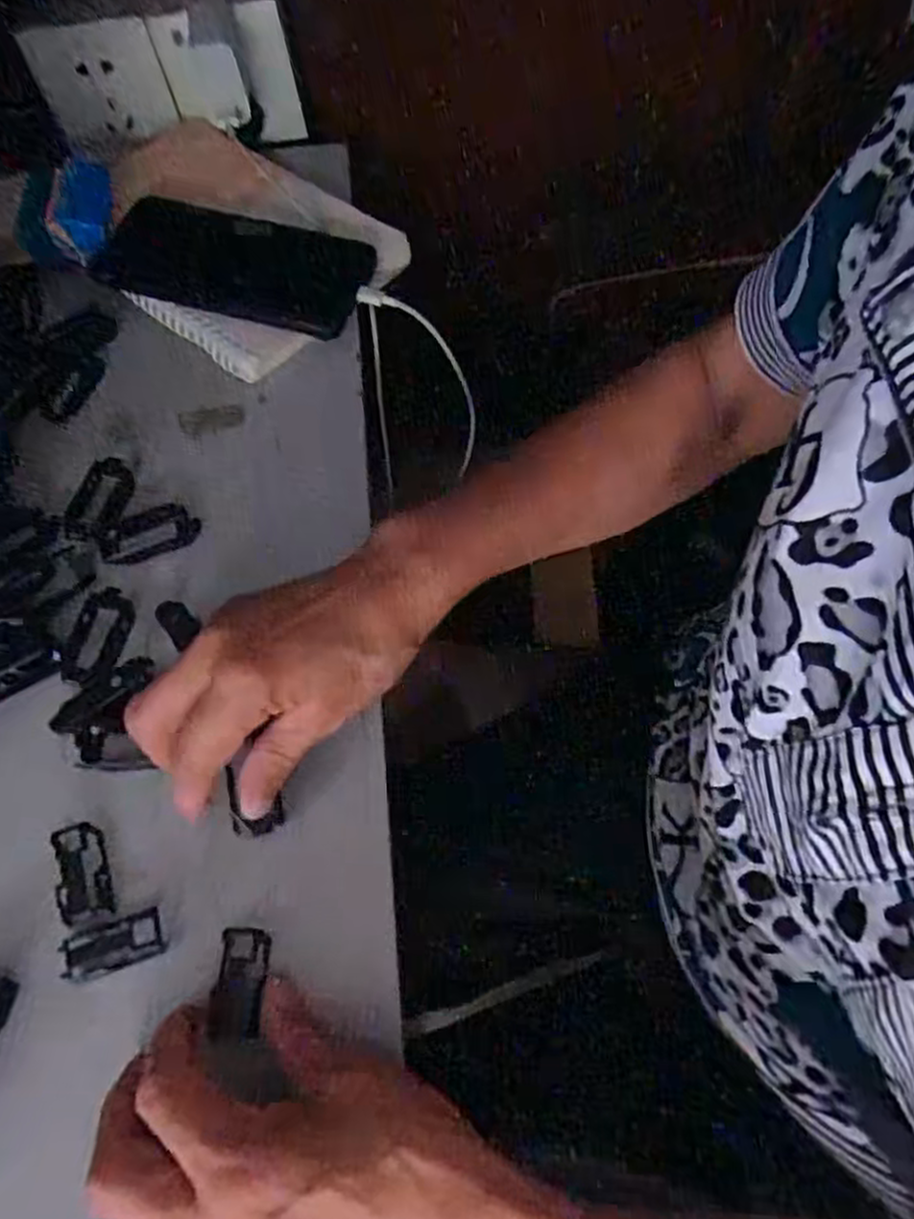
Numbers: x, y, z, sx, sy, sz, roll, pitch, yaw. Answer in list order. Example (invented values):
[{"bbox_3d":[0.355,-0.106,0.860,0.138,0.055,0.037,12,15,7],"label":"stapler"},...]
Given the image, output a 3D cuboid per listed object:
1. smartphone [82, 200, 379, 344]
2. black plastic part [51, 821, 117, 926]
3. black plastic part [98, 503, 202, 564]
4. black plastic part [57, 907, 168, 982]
[{"bbox_3d":[-0.136,-0.214,0.460,0.156,0.015,0.077,16,76,-1],"label":"smartphone"},{"bbox_3d":[-0.161,0.112,0.321,0.021,0.008,0.040,-19,67,-5],"label":"black plastic part"},{"bbox_3d":[-0.163,-0.041,0.395,0.050,0.006,0.026,-27,68,-8],"label":"black plastic part"},{"bbox_3d":[-0.141,0.138,0.308,0.039,0.006,0.019,-20,67,-5],"label":"black plastic part"}]

